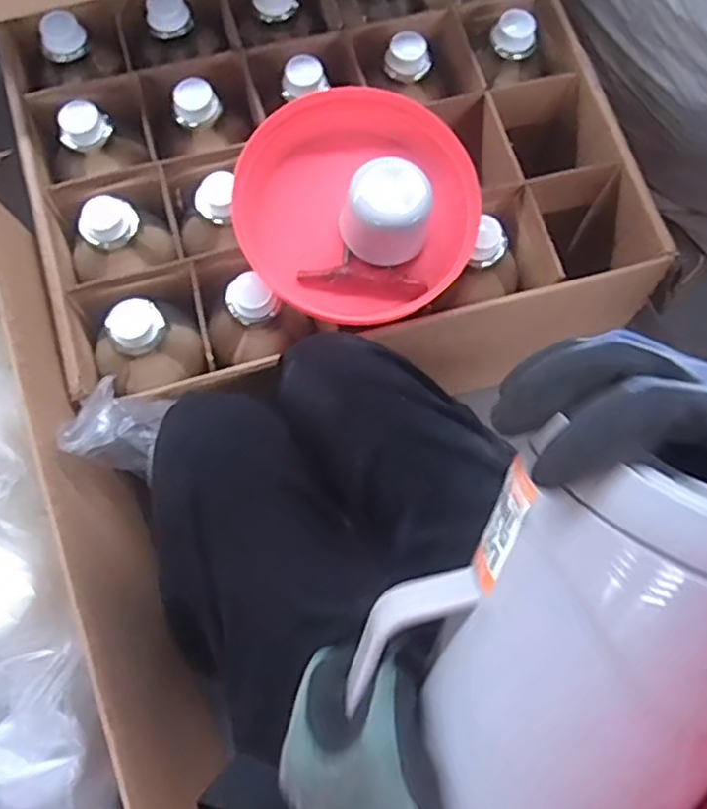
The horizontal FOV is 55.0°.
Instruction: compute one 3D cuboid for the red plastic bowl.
[{"bbox_3d":[0.001,-0.194,0.658,0.229,0.064,0.209,0,75,-1],"label":"red plastic bowl"}]

